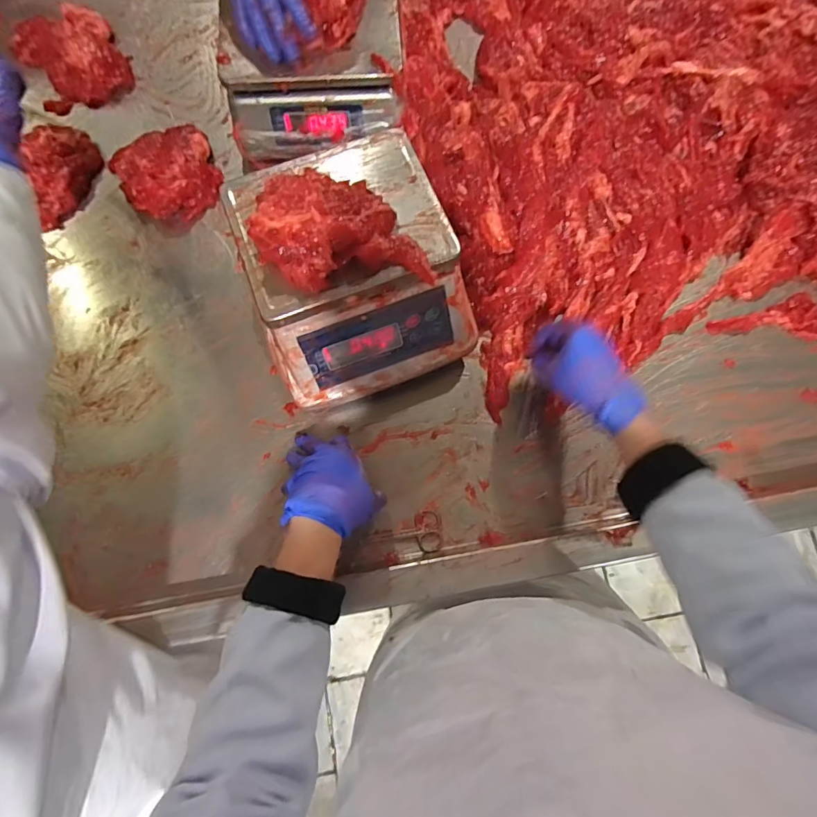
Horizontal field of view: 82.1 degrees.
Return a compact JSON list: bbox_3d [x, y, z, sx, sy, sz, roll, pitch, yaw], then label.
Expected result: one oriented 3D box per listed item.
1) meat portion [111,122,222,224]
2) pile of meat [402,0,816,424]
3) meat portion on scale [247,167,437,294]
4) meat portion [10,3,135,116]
[{"bbox_3d":[-0.329,-0.326,0.647,0.131,0.042,0.125,0,79,1],"label":"meat portion"},{"bbox_3d":[0.455,-0.424,0.626,0.882,0.074,0.880,-4,79,1],"label":"pile of meat"},{"bbox_3d":[-0.067,-0.175,0.449,0.157,0.042,0.114,-10,79,-1],"label":"meat portion on scale"},{"bbox_3d":[-0.498,-0.517,0.686,0.142,0.043,0.160,-29,79,-4],"label":"meat portion"}]

